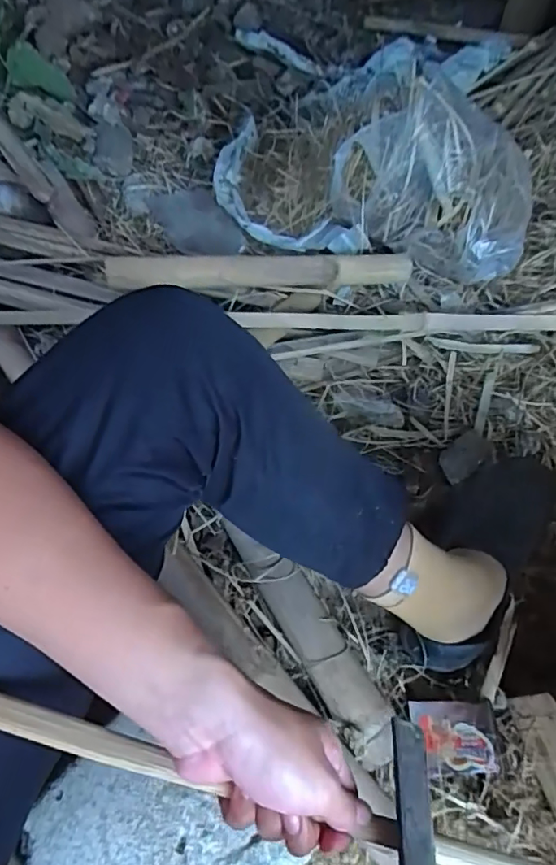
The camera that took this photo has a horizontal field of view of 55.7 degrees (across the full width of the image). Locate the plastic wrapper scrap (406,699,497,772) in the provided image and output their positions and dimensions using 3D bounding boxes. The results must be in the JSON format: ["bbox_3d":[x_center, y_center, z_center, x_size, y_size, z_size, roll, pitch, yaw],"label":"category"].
[{"bbox_3d":[0.179,0.310,0.539,0.083,0.004,0.061,4,51,2],"label":"plastic wrapper scrap"}]

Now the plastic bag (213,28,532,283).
[{"bbox_3d":[0.154,-0.434,0.813,0.513,0.204,0.283,12,58,1],"label":"plastic bag"}]

